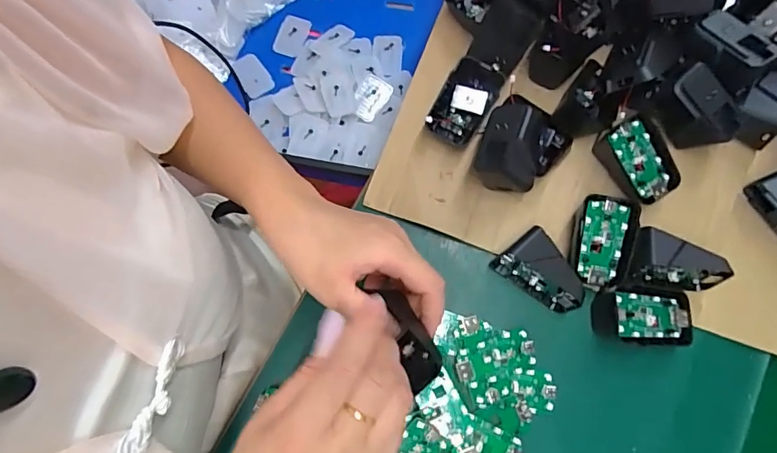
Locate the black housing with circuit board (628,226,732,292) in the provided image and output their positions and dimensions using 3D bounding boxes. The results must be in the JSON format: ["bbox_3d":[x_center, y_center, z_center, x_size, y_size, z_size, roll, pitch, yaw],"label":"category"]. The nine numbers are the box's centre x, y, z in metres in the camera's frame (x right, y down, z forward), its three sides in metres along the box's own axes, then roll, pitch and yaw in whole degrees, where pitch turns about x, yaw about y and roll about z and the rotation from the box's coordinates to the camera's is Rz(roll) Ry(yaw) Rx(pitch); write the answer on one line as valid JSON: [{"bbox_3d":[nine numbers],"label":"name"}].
[{"bbox_3d":[0.225,0.027,0.366,0.066,0.033,0.043,7,76,2],"label":"black housing with circuit board"}]

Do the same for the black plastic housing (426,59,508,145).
[{"bbox_3d":[0.063,-0.104,0.395,0.042,0.017,0.069,29,108,-3],"label":"black plastic housing"}]

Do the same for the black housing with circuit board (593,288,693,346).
[{"bbox_3d":[0.198,0.070,0.360,0.068,0.034,0.041,1,76,1],"label":"black housing with circuit board"}]

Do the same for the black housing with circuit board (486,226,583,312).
[{"bbox_3d":[0.123,0.035,0.366,0.068,0.045,0.039,41,80,10],"label":"black housing with circuit board"}]

